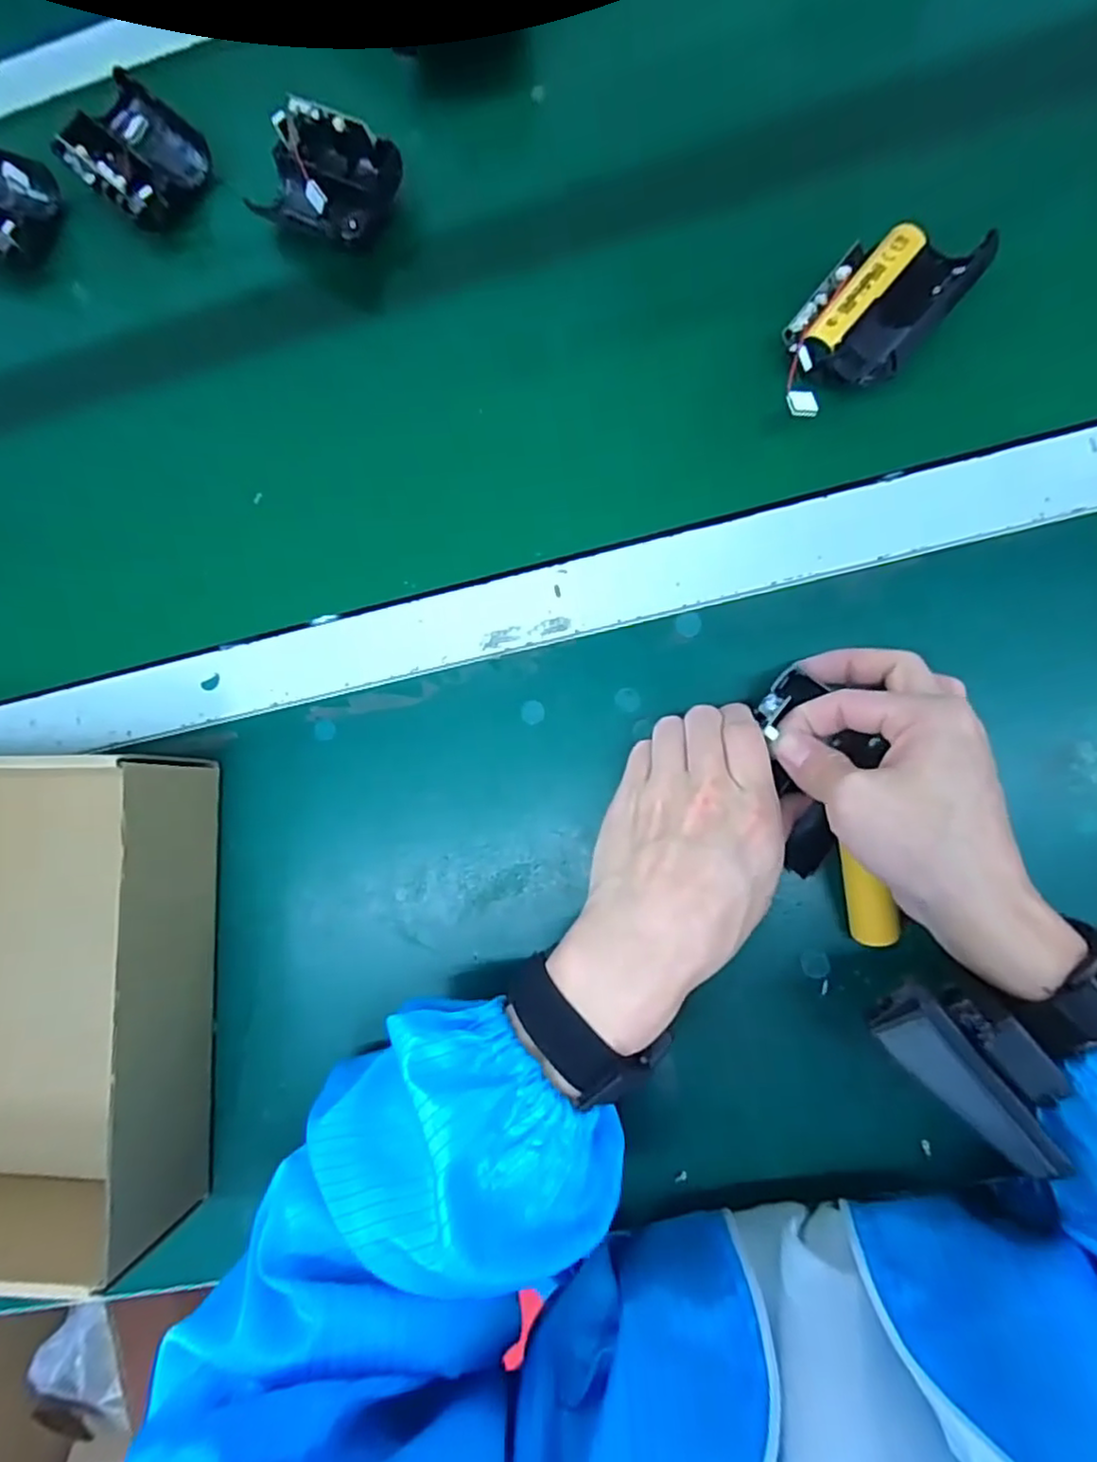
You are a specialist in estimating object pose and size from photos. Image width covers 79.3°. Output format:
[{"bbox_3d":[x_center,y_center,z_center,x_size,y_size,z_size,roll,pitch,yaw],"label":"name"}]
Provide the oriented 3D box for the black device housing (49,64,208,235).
[{"bbox_3d":[-0.256,-0.359,0.409,0.076,0.032,0.067,39,91,9],"label":"black device housing"}]

